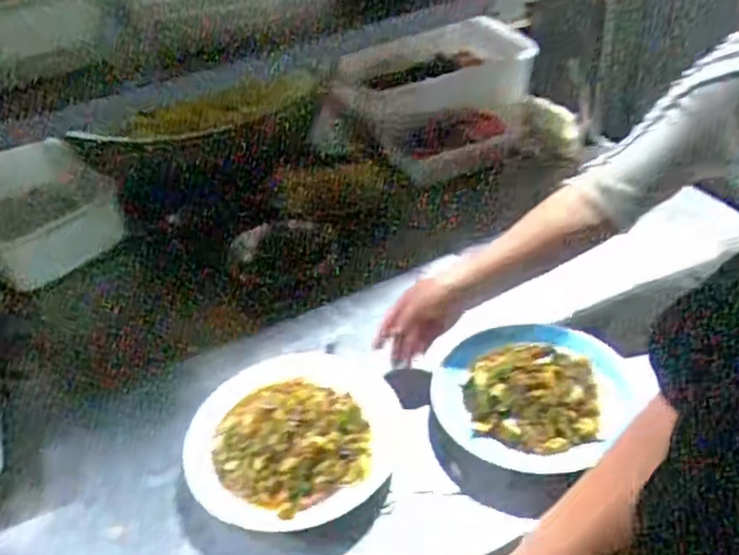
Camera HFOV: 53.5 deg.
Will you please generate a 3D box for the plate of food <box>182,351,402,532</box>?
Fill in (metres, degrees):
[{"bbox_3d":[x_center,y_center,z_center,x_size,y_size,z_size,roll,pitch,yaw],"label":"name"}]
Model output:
[{"bbox_3d":[-0.090,0.195,0.898,0.251,0.068,0.249,-20,40,-18],"label":"plate of food"}]

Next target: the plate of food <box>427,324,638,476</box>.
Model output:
[{"bbox_3d":[0.199,0.137,0.915,0.225,0.059,0.243,26,47,34],"label":"plate of food"}]

